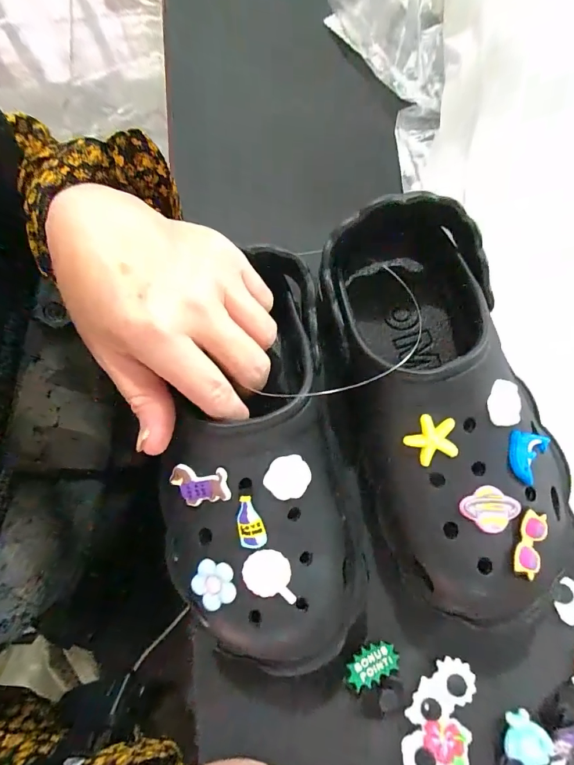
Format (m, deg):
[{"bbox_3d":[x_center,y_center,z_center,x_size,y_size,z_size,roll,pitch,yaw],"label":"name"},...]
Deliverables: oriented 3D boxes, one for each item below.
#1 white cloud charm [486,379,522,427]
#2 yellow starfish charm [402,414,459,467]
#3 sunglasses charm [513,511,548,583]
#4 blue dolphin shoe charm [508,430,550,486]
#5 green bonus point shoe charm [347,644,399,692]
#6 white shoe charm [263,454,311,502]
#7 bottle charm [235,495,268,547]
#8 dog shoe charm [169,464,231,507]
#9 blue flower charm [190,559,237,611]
[{"bbox_3d":[0.111,0.010,0.204,0.023,0.004,0.023,11,84,-18],"label":"white cloud charm"},{"bbox_3d":[0.072,0.028,0.197,0.025,0.004,0.025,1,99,8],"label":"yellow starfish charm"},{"bbox_3d":[0.119,0.078,0.191,0.013,0.004,0.031,18,77,5],"label":"sunglasses charm"},{"bbox_3d":[0.126,0.040,0.208,0.026,0.006,0.026,14,77,-16],"label":"blue dolphin shoe charm"},{"bbox_3d":[0.053,0.174,0.246,0.032,0.004,0.018,-30,74,-9],"label":"green bonus point shoe charm"},{"bbox_3d":[0.001,0.047,0.198,0.023,0.004,0.022,-3,101,-16],"label":"white shoe charm"},{"bbox_3d":[-0.019,0.069,0.198,0.013,0.004,0.027,-14,95,-3],"label":"bottle charm"},{"bbox_3d":[-0.044,0.051,0.200,0.032,0.004,0.021,-11,93,21],"label":"dog shoe charm"},{"bbox_3d":[-0.037,0.101,0.200,0.022,0.005,0.023,0,76,0],"label":"blue flower charm"}]

